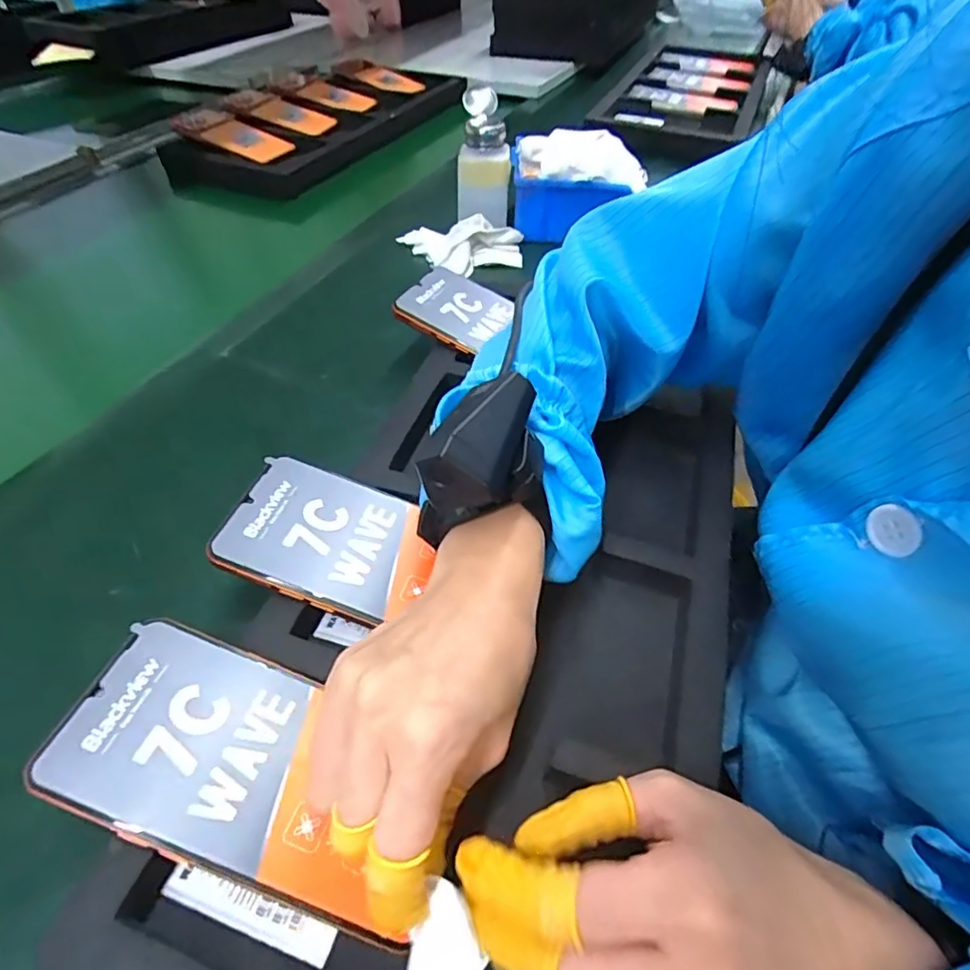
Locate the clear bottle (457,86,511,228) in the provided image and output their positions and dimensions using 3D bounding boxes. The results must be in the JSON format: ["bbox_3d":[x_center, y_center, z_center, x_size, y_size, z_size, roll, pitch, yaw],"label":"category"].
[{"bbox_3d":[-0.001,-0.312,0.553,0.051,0.116,0.046,-1,48,0],"label":"clear bottle"}]

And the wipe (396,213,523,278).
[{"bbox_3d":[-0.024,-0.240,0.556,0.120,0.024,0.061,-1,48,0],"label":"wipe"}]

